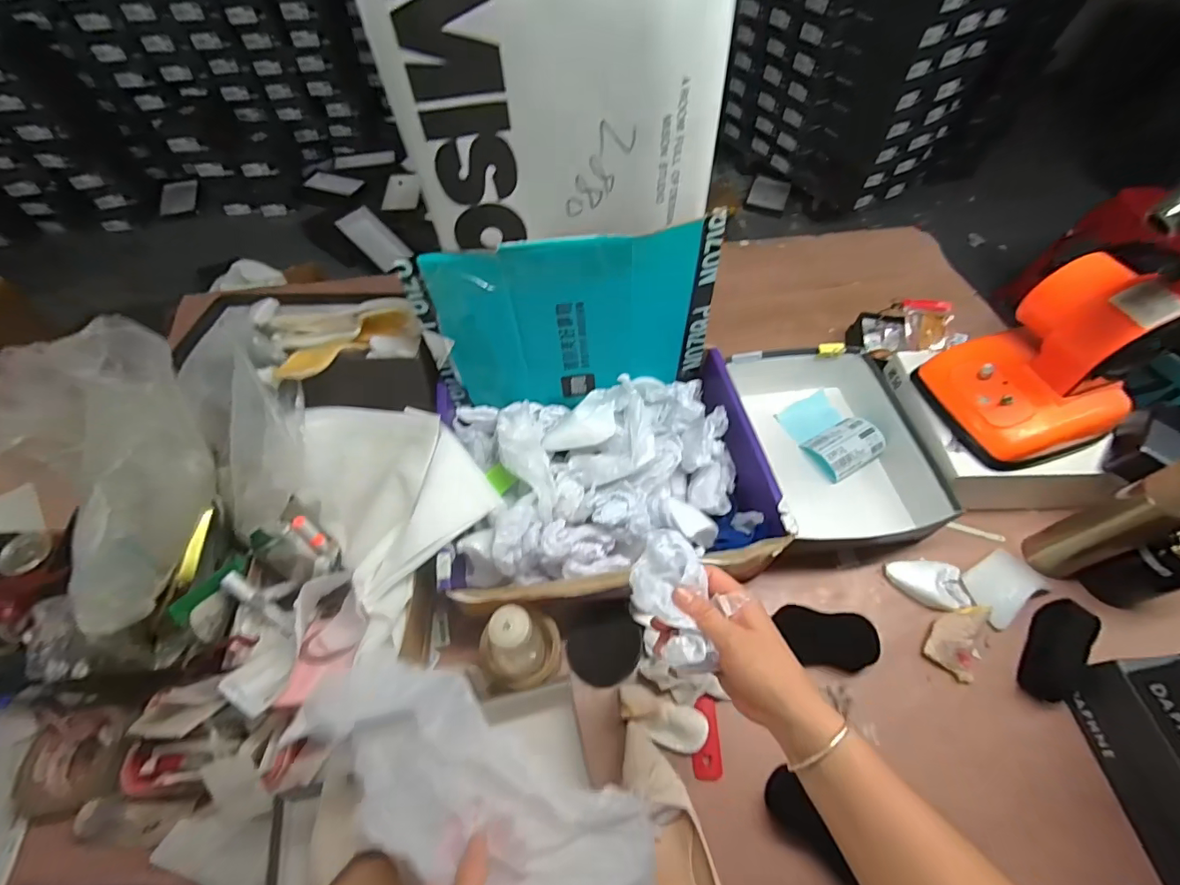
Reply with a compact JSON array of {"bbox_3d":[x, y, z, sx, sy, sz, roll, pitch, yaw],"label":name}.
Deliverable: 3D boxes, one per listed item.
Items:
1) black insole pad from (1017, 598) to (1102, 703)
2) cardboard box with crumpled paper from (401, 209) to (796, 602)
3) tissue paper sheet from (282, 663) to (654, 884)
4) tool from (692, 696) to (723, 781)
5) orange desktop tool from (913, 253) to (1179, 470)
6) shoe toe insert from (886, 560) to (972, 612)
[{"bbox_3d":[0.585,0.259,0.618,0.015,0.063,0.126,34,76,-13],"label":"black insole pad"},{"bbox_3d":[0.016,-0.015,0.575,0.385,0.287,0.316,-8,58,-6],"label":"cardboard box with crumpled paper"},{"bbox_3d":[-0.082,0.323,0.404,0.187,0.095,0.353,-40,89,-23],"label":"tissue paper sheet"},{"bbox_3d":[0.136,0.342,0.575,0.031,0.007,0.084,3,71,1],"label":"tool"},{"bbox_3d":[0.589,-0.109,0.630,0.189,0.204,0.179,-13,58,-9],"label":"orange desktop tool"},{"bbox_3d":[0.465,0.191,0.674,0.100,0.021,0.061,8,57,4],"label":"shoe toe insert"}]

